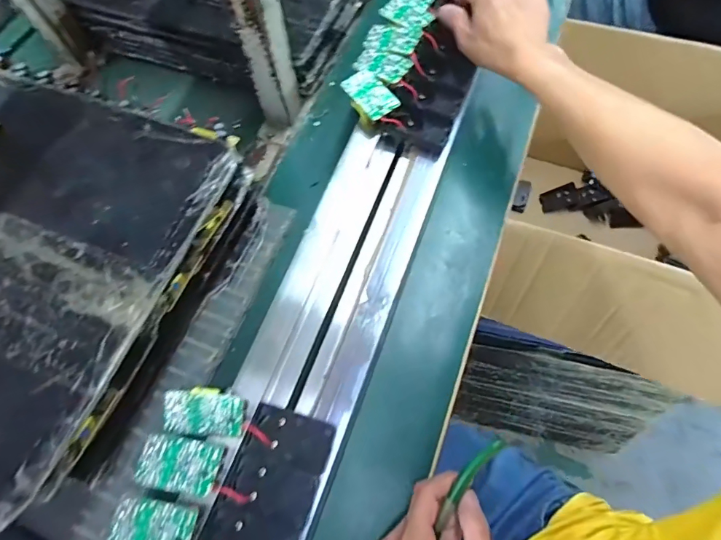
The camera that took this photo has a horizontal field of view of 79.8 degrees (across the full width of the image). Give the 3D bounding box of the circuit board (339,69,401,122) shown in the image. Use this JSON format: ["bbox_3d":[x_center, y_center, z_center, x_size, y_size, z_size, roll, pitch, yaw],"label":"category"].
[{"bbox_3d":[0.012,-0.199,0.486,0.040,0.004,0.064,-37,76,-11],"label":"circuit board"}]

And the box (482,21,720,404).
[{"bbox_3d":[0.475,-0.063,0.708,0.425,0.346,0.464,24,70,14],"label":"box"}]

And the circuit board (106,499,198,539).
[{"bbox_3d":[-0.157,0.194,0.323,0.060,0.008,0.037,9,65,4],"label":"circuit board"}]

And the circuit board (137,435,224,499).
[{"bbox_3d":[-0.143,0.154,0.340,0.062,0.005,0.038,7,64,3],"label":"circuit board"}]

